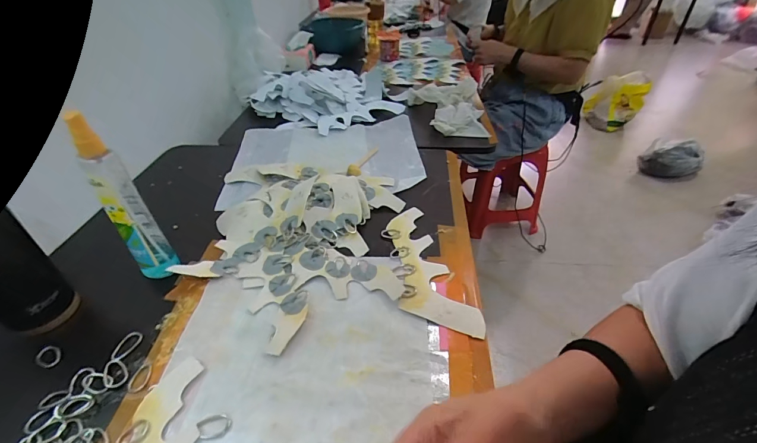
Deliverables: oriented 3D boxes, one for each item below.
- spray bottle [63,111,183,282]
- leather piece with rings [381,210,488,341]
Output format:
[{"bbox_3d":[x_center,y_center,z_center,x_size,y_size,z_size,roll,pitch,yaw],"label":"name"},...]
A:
[{"bbox_3d":[-0.295,-0.019,0.412,0.041,0.215,0.034,-32,48,-31],"label":"spray bottle"},{"bbox_3d":[0.053,0.057,0.464,0.080,0.006,0.224,-12,41,-10],"label":"leather piece with rings"}]

